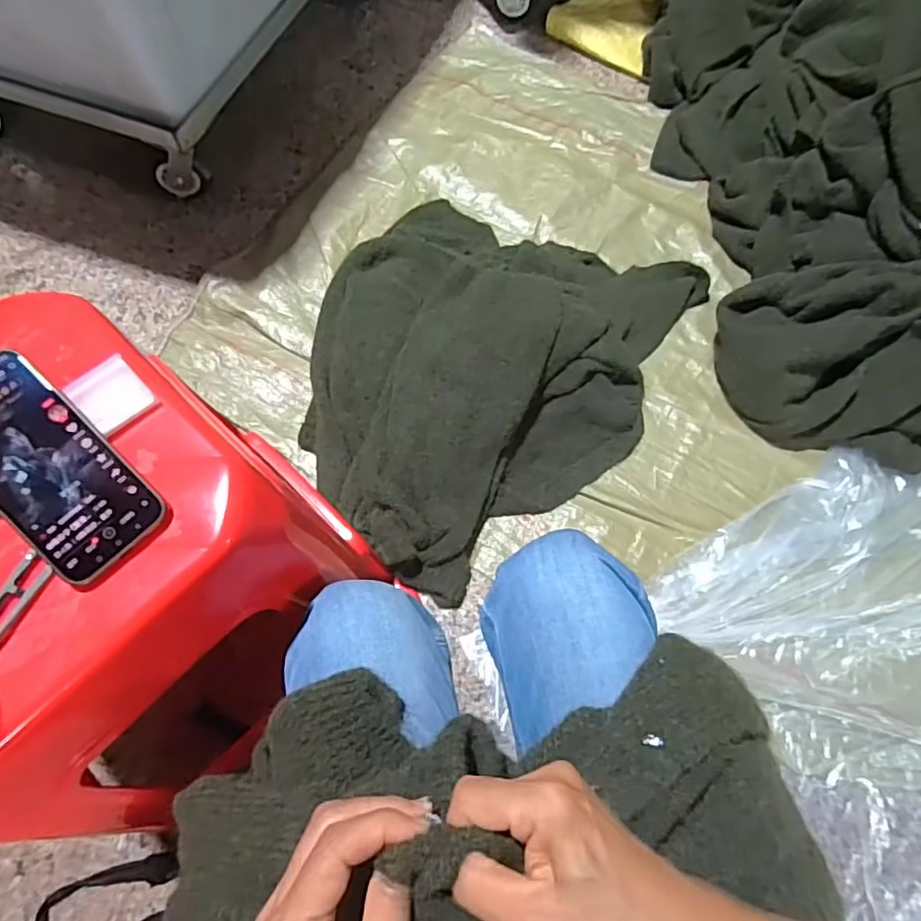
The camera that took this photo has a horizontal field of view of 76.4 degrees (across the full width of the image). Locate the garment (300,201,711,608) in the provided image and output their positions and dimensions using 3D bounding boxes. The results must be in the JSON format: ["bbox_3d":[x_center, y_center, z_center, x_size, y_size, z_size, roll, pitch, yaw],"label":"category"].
[{"bbox_3d":[0.021,-0.165,0.947,0.565,0.106,0.706,26,71,9],"label":"garment"}]

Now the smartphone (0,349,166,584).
[{"bbox_3d":[-0.276,0.003,0.387,0.076,0.010,0.156,-44,89,-16],"label":"smartphone"}]

